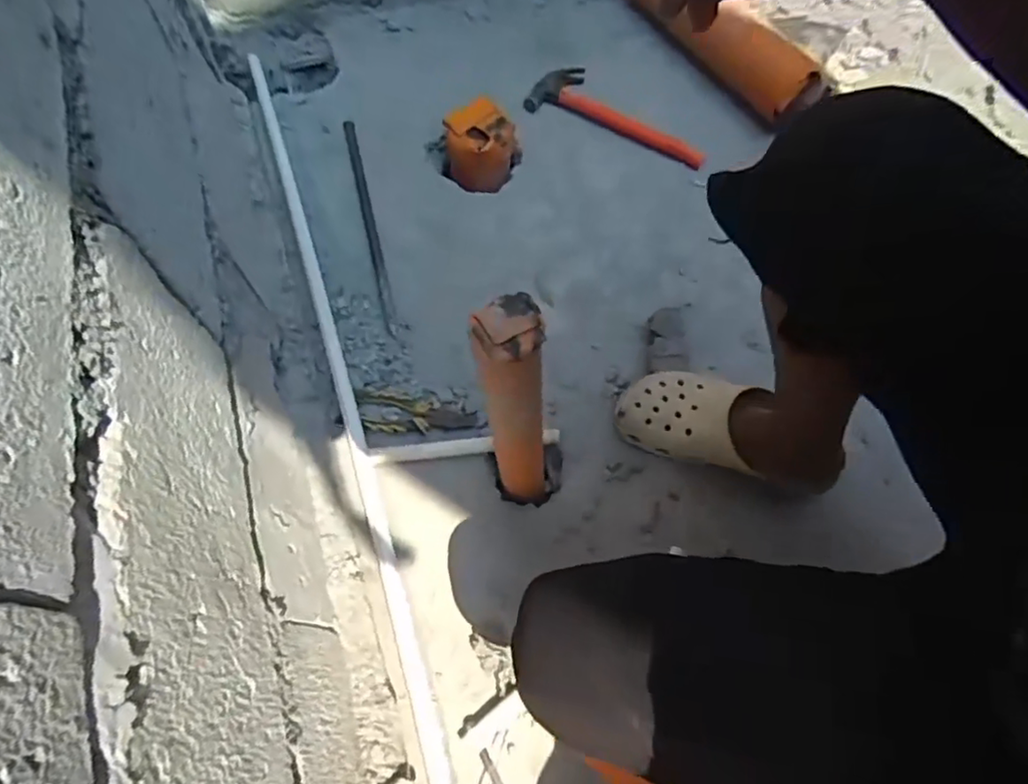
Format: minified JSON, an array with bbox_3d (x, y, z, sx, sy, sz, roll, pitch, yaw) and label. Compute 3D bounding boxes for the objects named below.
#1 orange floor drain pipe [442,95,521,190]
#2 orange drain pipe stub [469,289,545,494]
[{"bbox_3d":[-0.053,-0.406,0.996,0.123,0.082,0.102,-6,63,-1],"label":"orange floor drain pipe"},{"bbox_3d":[0.000,0.030,0.620,0.056,0.363,0.061,-10,64,-4],"label":"orange drain pipe stub"}]

